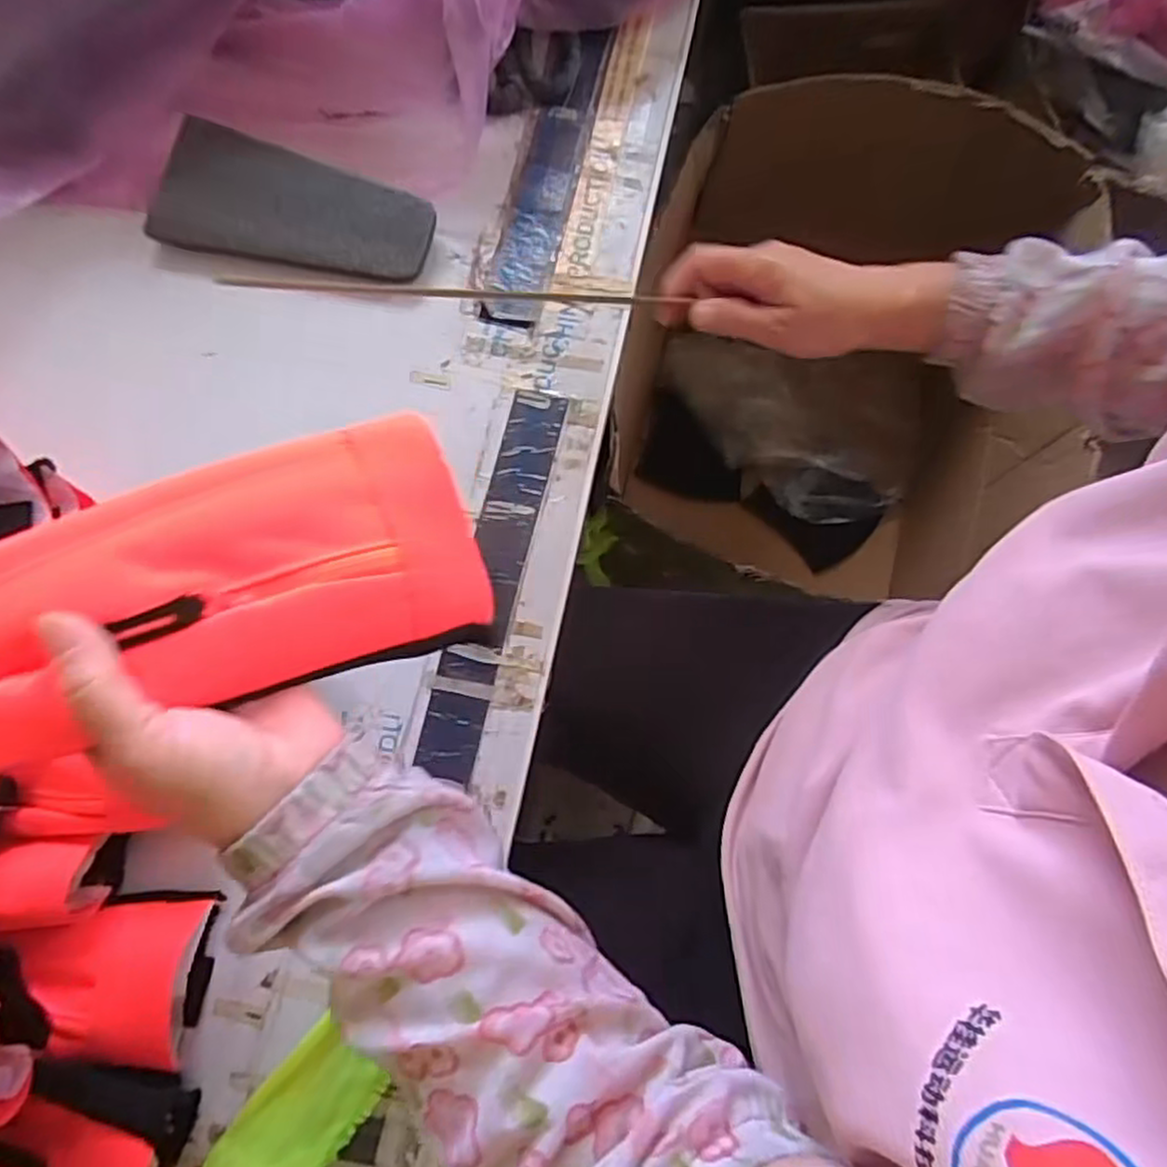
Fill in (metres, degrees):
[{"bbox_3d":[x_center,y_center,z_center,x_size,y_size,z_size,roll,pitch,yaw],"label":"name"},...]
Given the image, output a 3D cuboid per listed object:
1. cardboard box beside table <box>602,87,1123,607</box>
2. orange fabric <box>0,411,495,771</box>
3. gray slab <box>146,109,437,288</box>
[{"bbox_3d":[0.371,-0.302,1.084,0.530,0.516,0.523,8,77,3],"label":"cardboard box beside table"},{"bbox_3d":[-0.151,0.000,0.302,0.222,0.032,0.102,-19,76,-27],"label":"orange fabric"},{"bbox_3d":[-0.213,-0.280,0.547,0.202,0.021,0.092,13,77,4],"label":"gray slab"}]

